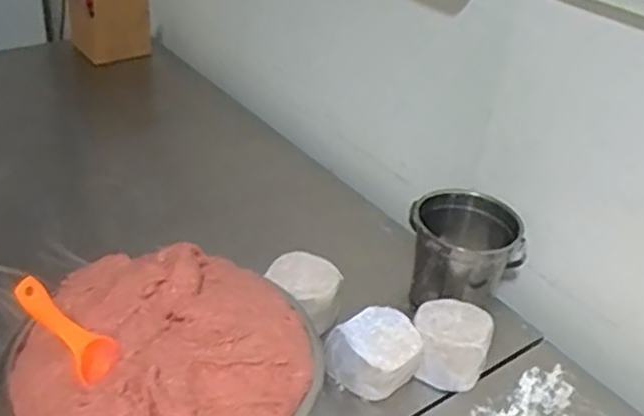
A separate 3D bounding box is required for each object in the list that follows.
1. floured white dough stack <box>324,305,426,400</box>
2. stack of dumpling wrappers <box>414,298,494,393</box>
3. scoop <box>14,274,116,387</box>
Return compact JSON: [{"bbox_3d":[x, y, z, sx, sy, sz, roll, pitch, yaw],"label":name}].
[{"bbox_3d":[0.059,0.171,0.781,0.094,0.083,0.078,-18,40,-30],"label":"floured white dough stack"},{"bbox_3d":[0.150,0.161,0.812,0.085,0.065,0.092,11,34,9],"label":"stack of dumpling wrappers"},{"bbox_3d":[-0.202,0.095,0.545,0.030,0.105,0.026,-23,31,16],"label":"scoop"}]

